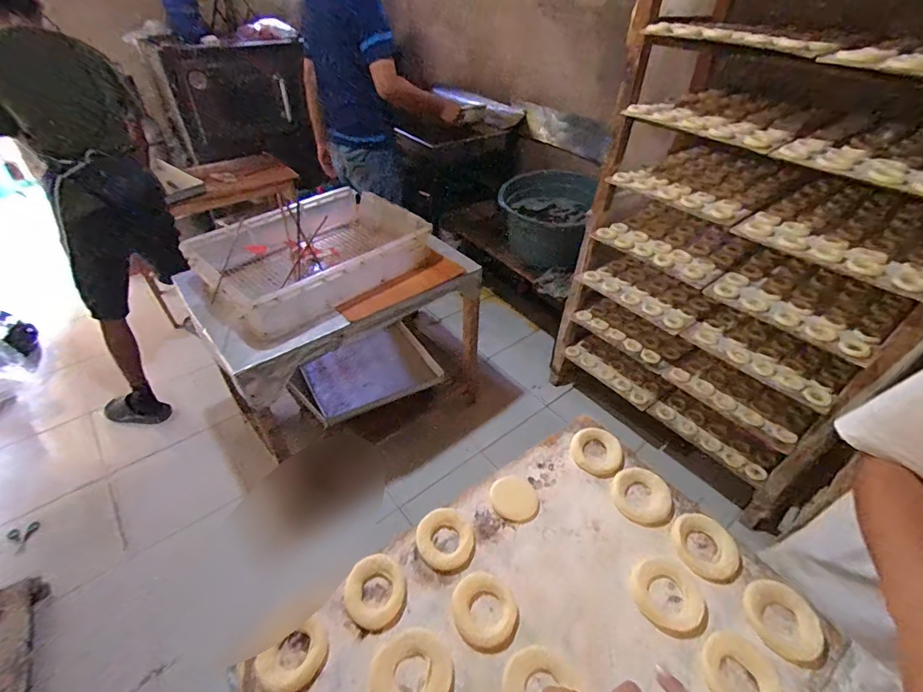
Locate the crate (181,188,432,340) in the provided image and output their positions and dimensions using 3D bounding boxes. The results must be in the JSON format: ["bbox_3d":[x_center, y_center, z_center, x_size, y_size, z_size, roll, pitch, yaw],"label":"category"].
[{"bbox_3d":[-0.463,-0.311,1.454,0.719,0.153,0.500,-32,52,-32],"label":"crate"}]

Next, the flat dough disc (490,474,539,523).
[{"bbox_3d":[0.079,0.224,0.649,0.068,0.008,0.063,1,42,-1],"label":"flat dough disc"}]

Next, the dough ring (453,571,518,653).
[{"bbox_3d":[0.028,0.327,0.543,0.076,0.018,0.082,1,42,-1],"label":"dough ring"}]

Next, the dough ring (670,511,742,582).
[{"bbox_3d":[0.334,0.273,0.602,0.083,0.012,0.081,1,42,-1],"label":"dough ring"}]

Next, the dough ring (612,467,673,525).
[{"bbox_3d":[0.268,0.222,0.656,0.078,0.016,0.085,1,42,-1],"label":"dough ring"}]

